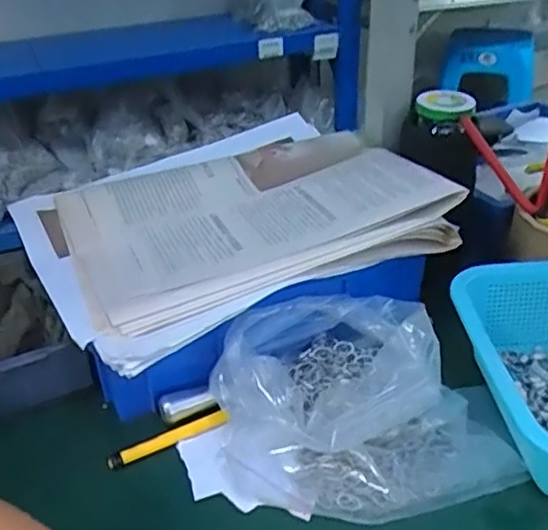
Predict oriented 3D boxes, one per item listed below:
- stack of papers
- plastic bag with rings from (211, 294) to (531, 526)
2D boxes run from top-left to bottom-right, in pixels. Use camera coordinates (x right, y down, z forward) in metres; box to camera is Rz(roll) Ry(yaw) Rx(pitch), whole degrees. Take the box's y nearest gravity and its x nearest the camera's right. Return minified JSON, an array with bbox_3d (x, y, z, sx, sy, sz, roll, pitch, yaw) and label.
[{"bbox_3d":[-0.043,-0.040,0.518,0.276,0.032,0.238,-25,39,-18],"label":"stack of papers"},{"bbox_3d":[0.056,0.087,0.436,0.182,0.084,0.146,-14,34,-16],"label":"plastic bag with rings"}]

